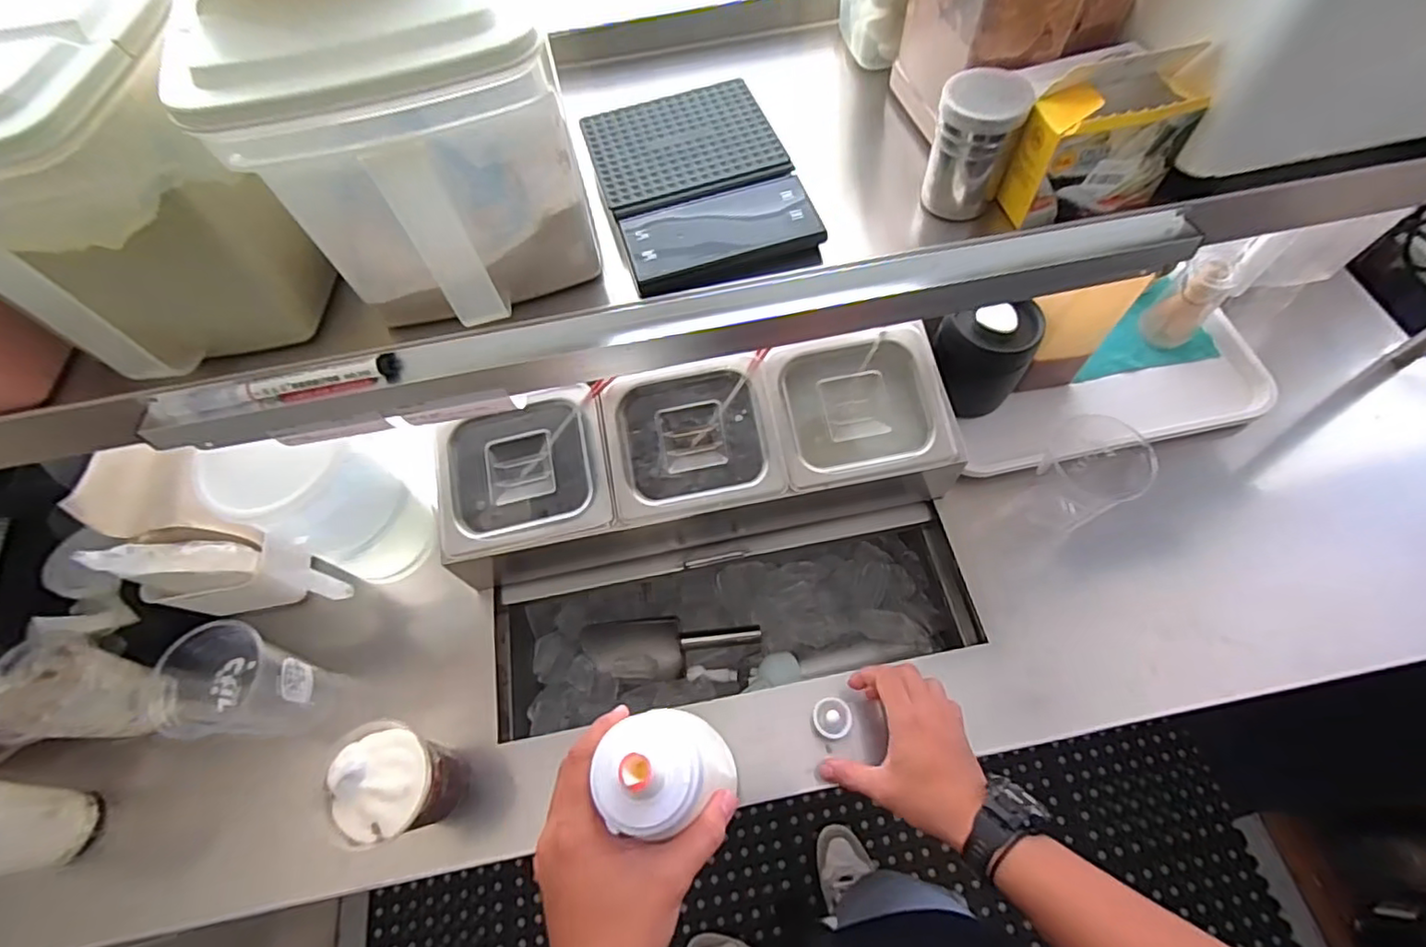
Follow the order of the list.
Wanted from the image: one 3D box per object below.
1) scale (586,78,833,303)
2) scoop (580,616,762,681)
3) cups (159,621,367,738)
[{"bbox_3d":[-0.013,-0.209,0.449,0.129,0.035,0.166,-18,63,-5],"label":"scale"},{"bbox_3d":[-0.060,0.239,0.849,0.248,0.061,0.080,-2,63,3],"label":"scoop"},{"bbox_3d":[-0.432,0.202,0.601,0.088,0.158,0.088,-2,63,3],"label":"cups"}]

